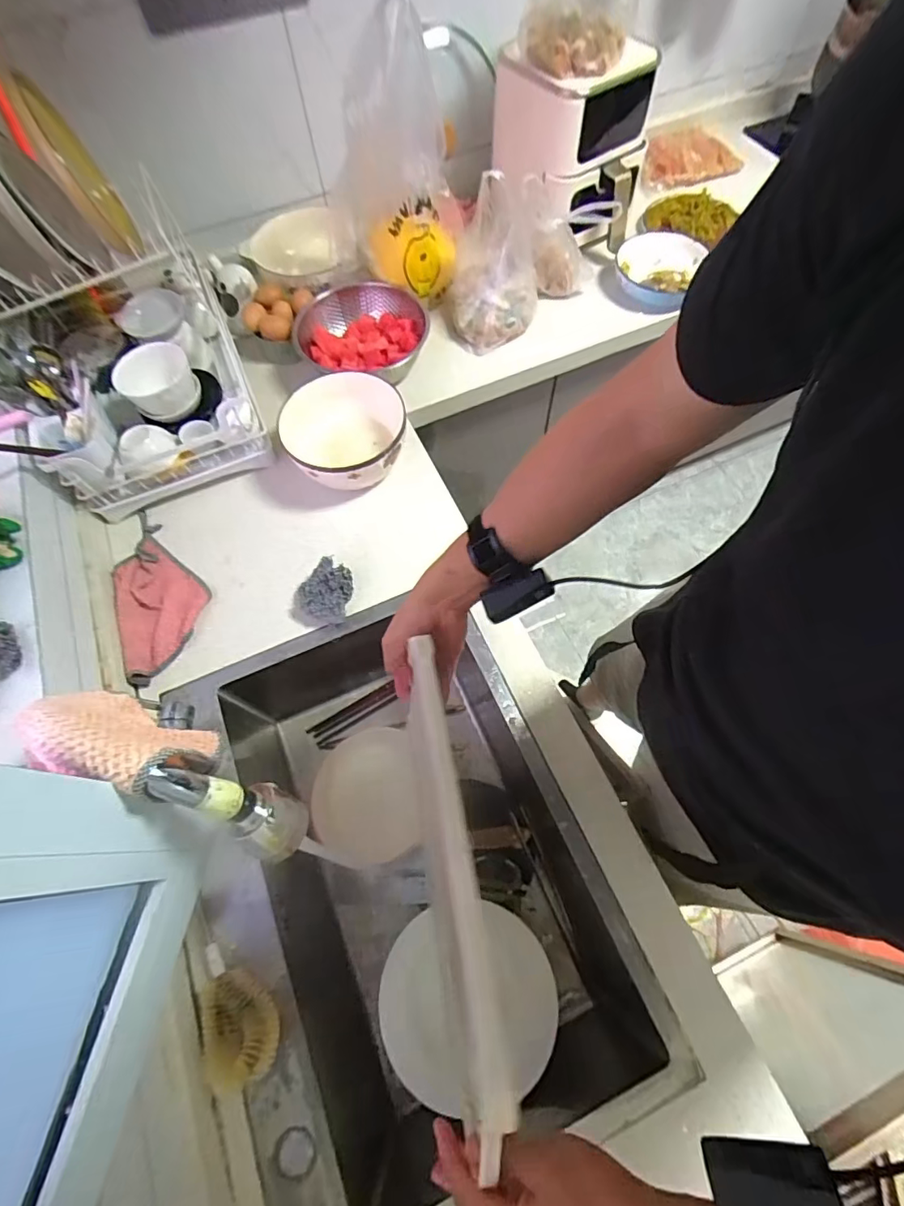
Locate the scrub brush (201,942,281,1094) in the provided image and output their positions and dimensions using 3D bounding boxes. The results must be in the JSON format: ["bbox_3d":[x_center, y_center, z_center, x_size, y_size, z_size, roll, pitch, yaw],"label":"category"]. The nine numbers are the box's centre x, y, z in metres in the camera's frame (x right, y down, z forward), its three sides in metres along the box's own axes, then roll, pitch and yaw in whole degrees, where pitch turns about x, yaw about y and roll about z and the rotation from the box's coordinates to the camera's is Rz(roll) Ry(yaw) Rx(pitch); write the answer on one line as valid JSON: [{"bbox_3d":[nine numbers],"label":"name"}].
[{"bbox_3d":[-0.237,0.435,0.544,0.065,0.057,0.127,-34,68,-13],"label":"scrub brush"}]

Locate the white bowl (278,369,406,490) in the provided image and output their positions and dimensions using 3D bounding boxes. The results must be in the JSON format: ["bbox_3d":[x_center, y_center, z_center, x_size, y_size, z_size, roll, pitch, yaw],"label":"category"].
[{"bbox_3d":[-0.167,-0.264,0.844,0.188,0.110,0.190,-1,65,2],"label":"white bowl"}]

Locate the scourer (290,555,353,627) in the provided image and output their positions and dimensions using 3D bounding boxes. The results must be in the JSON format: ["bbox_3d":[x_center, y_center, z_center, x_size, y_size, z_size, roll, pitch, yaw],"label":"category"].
[{"bbox_3d":[-0.196,-0.016,0.751,0.089,0.055,0.088,-1,65,2],"label":"scourer"}]

